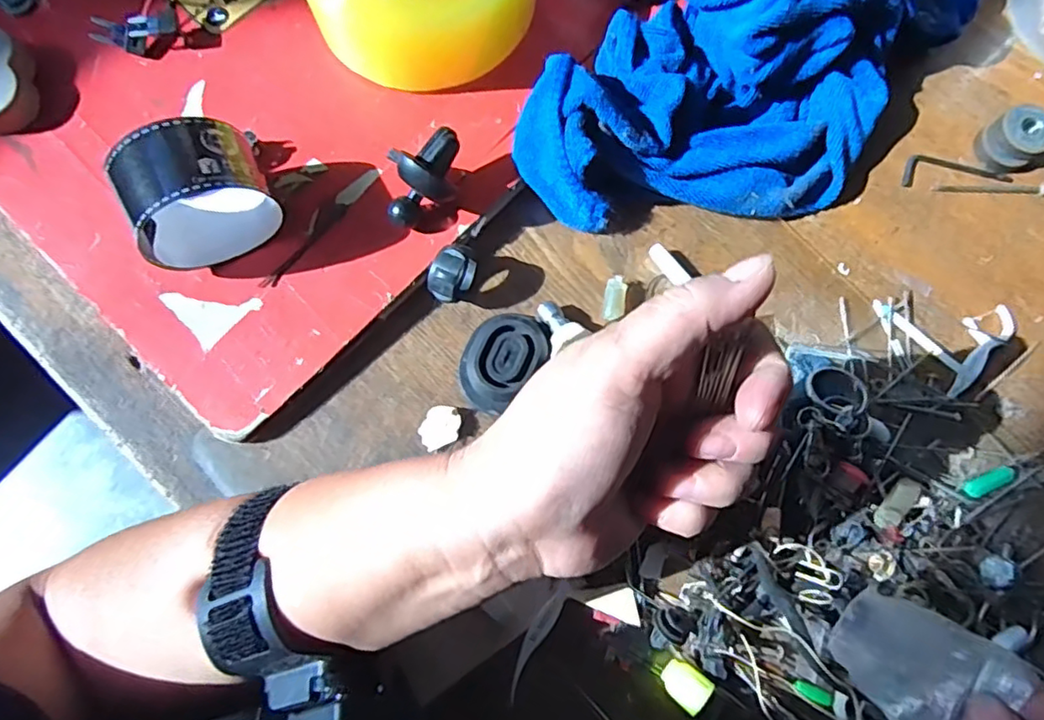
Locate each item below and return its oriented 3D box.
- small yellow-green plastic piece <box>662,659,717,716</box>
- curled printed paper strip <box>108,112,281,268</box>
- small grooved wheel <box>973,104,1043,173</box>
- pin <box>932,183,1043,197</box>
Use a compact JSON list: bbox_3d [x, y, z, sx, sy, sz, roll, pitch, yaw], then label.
[{"bbox_3d":[0.072,0.143,0.268,0.020,0.008,0.016,32,80,29],"label":"small yellow-green plastic piece"},{"bbox_3d":[-0.150,-0.077,0.281,0.057,0.059,0.044,-30,80,-8],"label":"curled printed paper strip"},{"bbox_3d":[0.270,-0.120,0.333,0.033,0.019,0.028,-33,80,-8],"label":"small grooved wheel"},{"bbox_3d":[0.259,-0.094,0.335,0.061,0.006,0.006,3,77,-1],"label":"pin"}]

